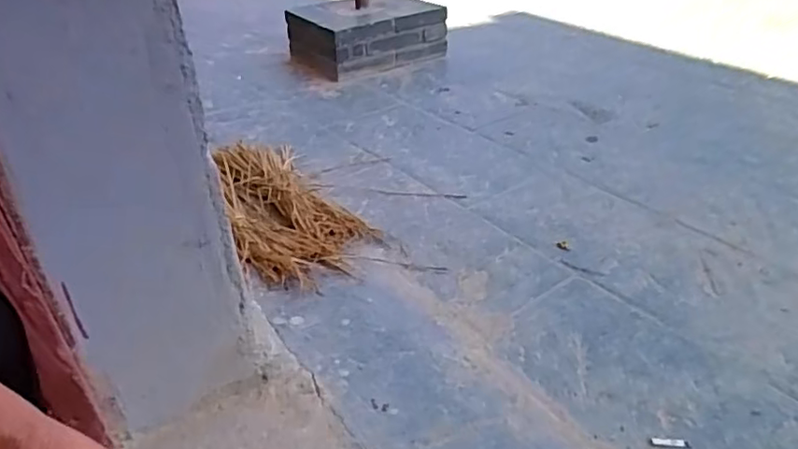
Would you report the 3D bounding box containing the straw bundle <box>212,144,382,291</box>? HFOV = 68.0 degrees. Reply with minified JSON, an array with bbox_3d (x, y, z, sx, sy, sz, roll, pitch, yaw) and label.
[{"bbox_3d":[-0.225,-0.048,1.269,0.267,0.072,0.603,-14,35,-16],"label":"straw bundle"}]

